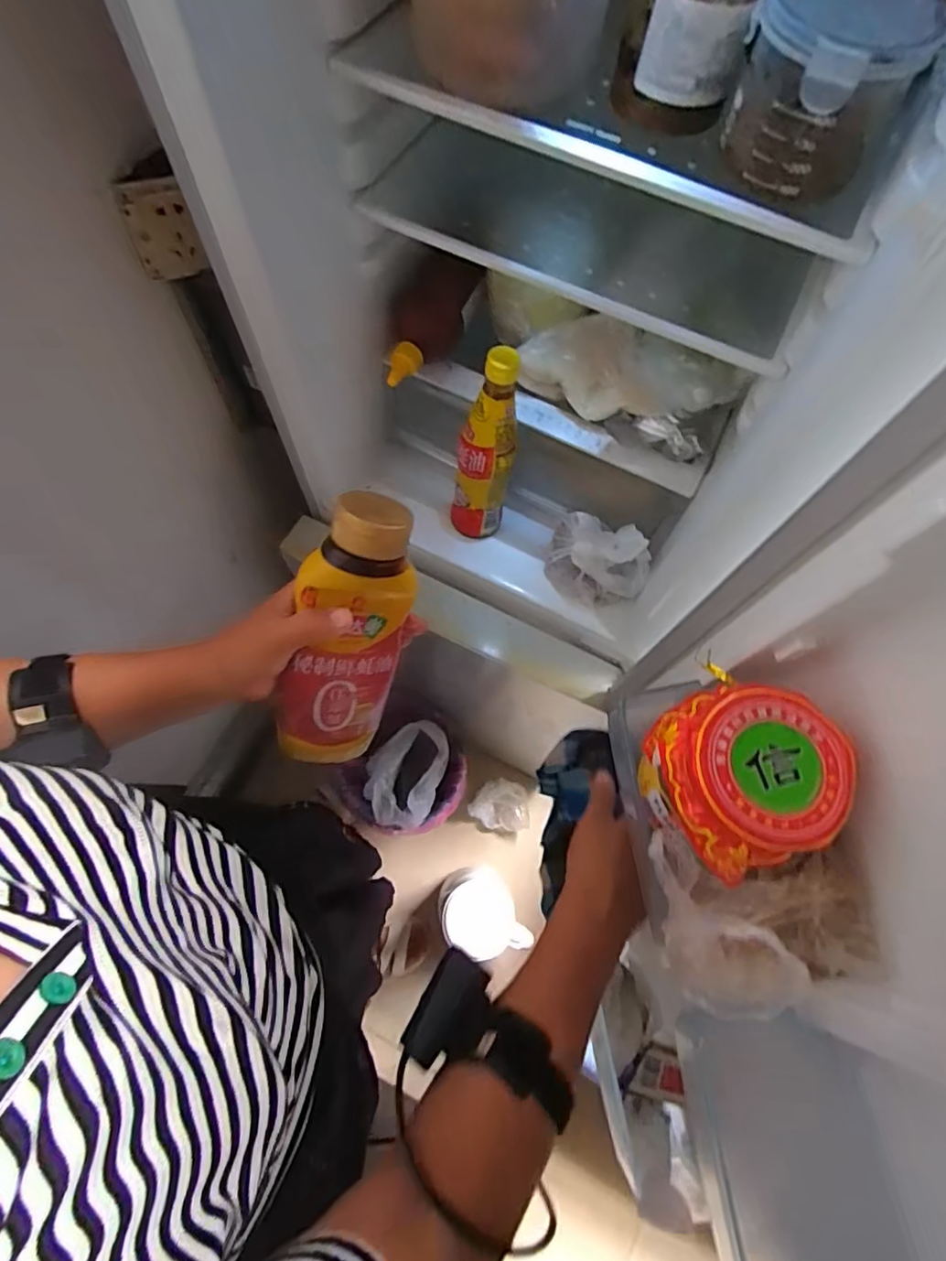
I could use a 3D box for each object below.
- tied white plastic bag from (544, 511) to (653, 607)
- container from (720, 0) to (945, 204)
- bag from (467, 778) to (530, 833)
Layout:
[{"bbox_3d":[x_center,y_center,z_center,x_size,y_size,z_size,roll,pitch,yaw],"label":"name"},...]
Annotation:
[{"bbox_3d":[0.147,-0.095,0.685,0.077,0.125,0.133,-34,74,-14],"label":"tied white plastic bag"},{"bbox_3d":[0.220,-0.337,0.349,0.091,0.080,0.086,1,69,-2],"label":"container"},{"bbox_3d":[0.073,0.418,1.332,0.137,0.098,0.114,31,71,10],"label":"bag"}]

